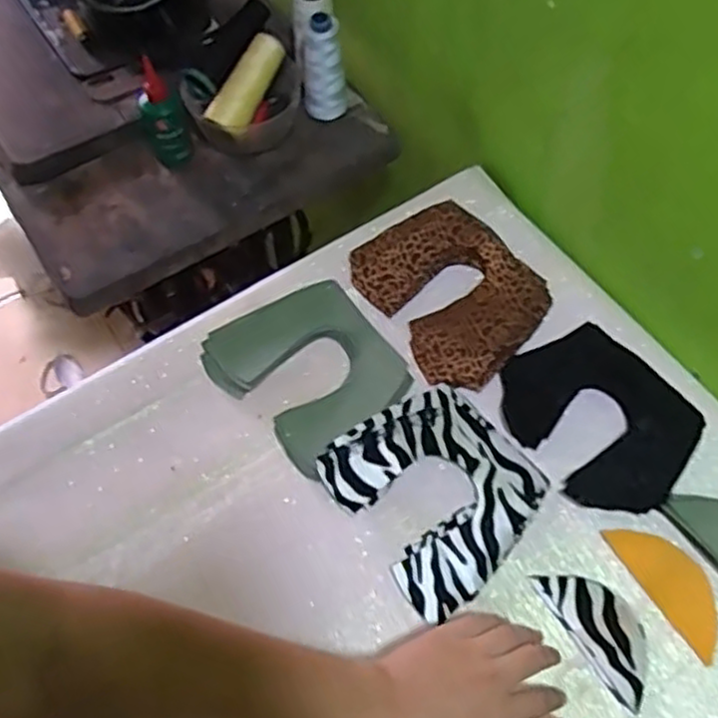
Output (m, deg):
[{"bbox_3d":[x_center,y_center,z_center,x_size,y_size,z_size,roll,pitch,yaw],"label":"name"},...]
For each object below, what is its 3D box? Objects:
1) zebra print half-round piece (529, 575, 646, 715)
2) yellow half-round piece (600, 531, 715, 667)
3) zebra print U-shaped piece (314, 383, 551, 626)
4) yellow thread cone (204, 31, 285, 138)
[{"bbox_3d":[0.182,0.199,0.541,0.050,0.005,0.105,-29,64,-15],"label":"zebra print half-round piece"},{"bbox_3d":[0.243,0.171,0.561,0.046,0.004,0.107,-29,64,-15],"label":"yellow half-round piece"},{"bbox_3d":[0.067,0.103,0.587,0.147,0.025,0.155,-32,65,-16],"label":"zebra print U-shaped piece"},{"bbox_3d":[-0.115,-0.288,0.764,0.034,0.038,0.117,25,78,16],"label":"yellow thread cone"}]

